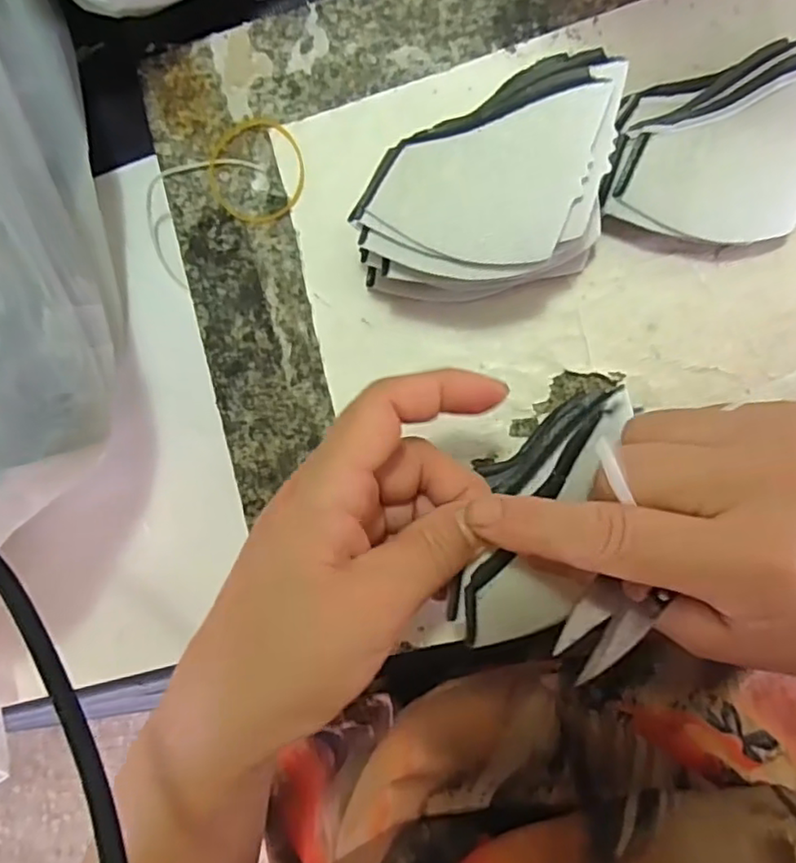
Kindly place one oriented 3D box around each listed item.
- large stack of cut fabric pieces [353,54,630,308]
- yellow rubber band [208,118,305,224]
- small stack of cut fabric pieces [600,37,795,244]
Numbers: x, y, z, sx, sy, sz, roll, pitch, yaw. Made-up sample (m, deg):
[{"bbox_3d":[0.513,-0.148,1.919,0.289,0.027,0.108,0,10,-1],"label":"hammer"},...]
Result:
[{"bbox_3d":[0.041,-0.093,0.256,0.114,0.046,0.070,-29,89,6],"label":"large stack of cut fabric pieces"},{"bbox_3d":[-0.066,-0.121,0.288,0.046,0.004,0.047,0,92,6],"label":"yellow rubber band"},{"bbox_3d":[0.133,-0.121,0.258,0.080,0.019,0.084,15,93,6],"label":"small stack of cut fabric pieces"}]

